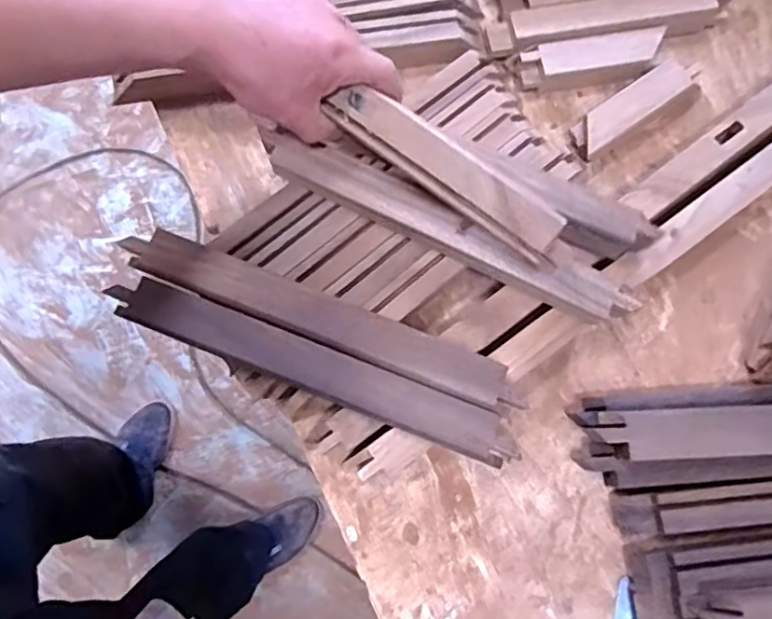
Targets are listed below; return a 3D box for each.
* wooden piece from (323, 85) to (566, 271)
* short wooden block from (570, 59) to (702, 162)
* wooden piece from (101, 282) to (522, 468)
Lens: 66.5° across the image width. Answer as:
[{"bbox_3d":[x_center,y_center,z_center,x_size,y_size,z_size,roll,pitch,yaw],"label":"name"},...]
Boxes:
[{"bbox_3d":[0.043,-0.096,0.400,0.174,0.024,0.036,37,120,8],"label":"wooden piece"},{"bbox_3d":[0.218,-0.176,0.520,0.124,0.034,0.033,-34,80,-6],"label":"short wooden block"},{"bbox_3d":[-0.053,0.044,0.430,0.300,0.021,0.037,20,79,3],"label":"wooden piece"}]

